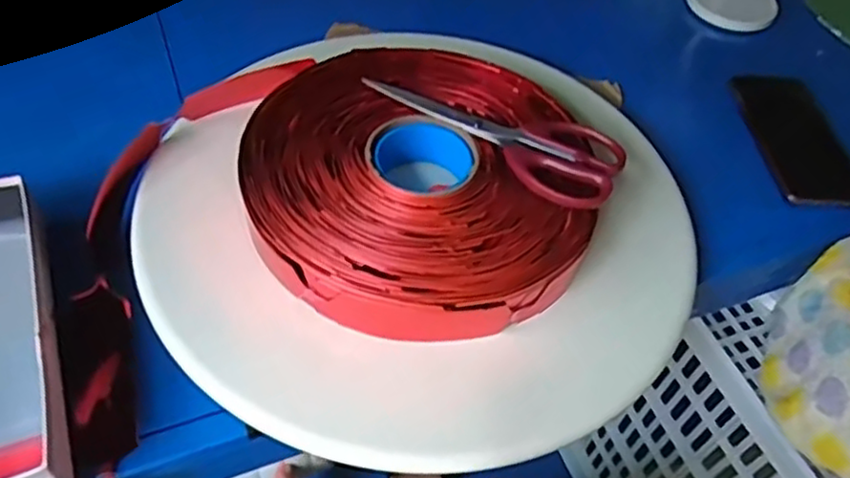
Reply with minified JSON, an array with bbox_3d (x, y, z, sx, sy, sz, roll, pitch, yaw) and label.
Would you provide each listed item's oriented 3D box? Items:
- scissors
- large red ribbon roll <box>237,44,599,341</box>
[{"bbox_3d":[0.046,-0.081,0.508,0.199,0.013,0.075,25,53,13],"label":"scissors"},{"bbox_3d":[-0.010,-0.047,0.505,0.228,0.040,0.246,3,51,-4],"label":"large red ribbon roll"}]

